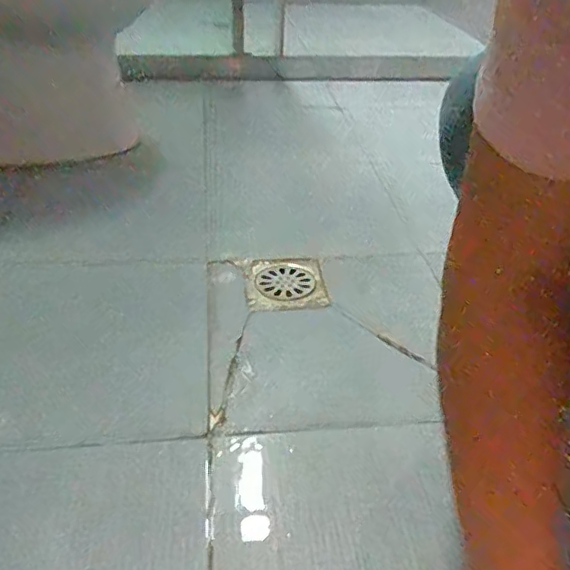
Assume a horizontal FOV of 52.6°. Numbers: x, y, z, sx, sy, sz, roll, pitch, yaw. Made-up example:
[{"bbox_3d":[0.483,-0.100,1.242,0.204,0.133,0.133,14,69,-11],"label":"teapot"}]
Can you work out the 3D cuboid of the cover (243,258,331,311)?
[{"bbox_3d":[0.000,-0.003,0.753,0.102,0.009,0.097,-3,37,-9],"label":"cover"}]

